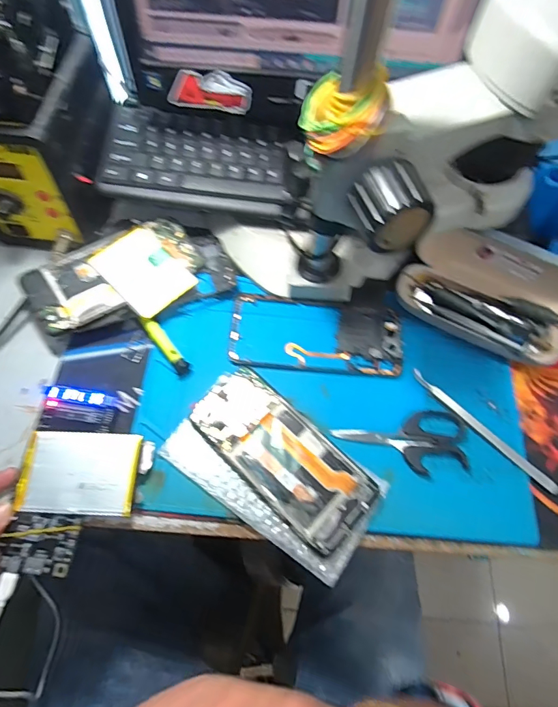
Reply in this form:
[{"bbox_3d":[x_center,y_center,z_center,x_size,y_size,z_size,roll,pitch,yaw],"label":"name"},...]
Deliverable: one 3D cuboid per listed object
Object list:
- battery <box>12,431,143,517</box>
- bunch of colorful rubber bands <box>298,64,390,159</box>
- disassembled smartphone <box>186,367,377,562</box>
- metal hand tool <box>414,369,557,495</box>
[{"bbox_3d":[-0.159,0.094,0.337,0.091,0.006,0.060,2,72,2],"label":"battery"},{"bbox_3d":[0.042,-0.153,0.268,0.054,0.040,0.043,9,65,1],"label":"bunch of colorful rubber bands"},{"bbox_3d":[0.002,0.083,0.354,0.160,0.013,0.071,40,67,16],"label":"disassembled smartphone"},{"bbox_3d":[0.181,0.067,0.379,0.150,0.008,0.010,42,68,17],"label":"metal hand tool"}]

